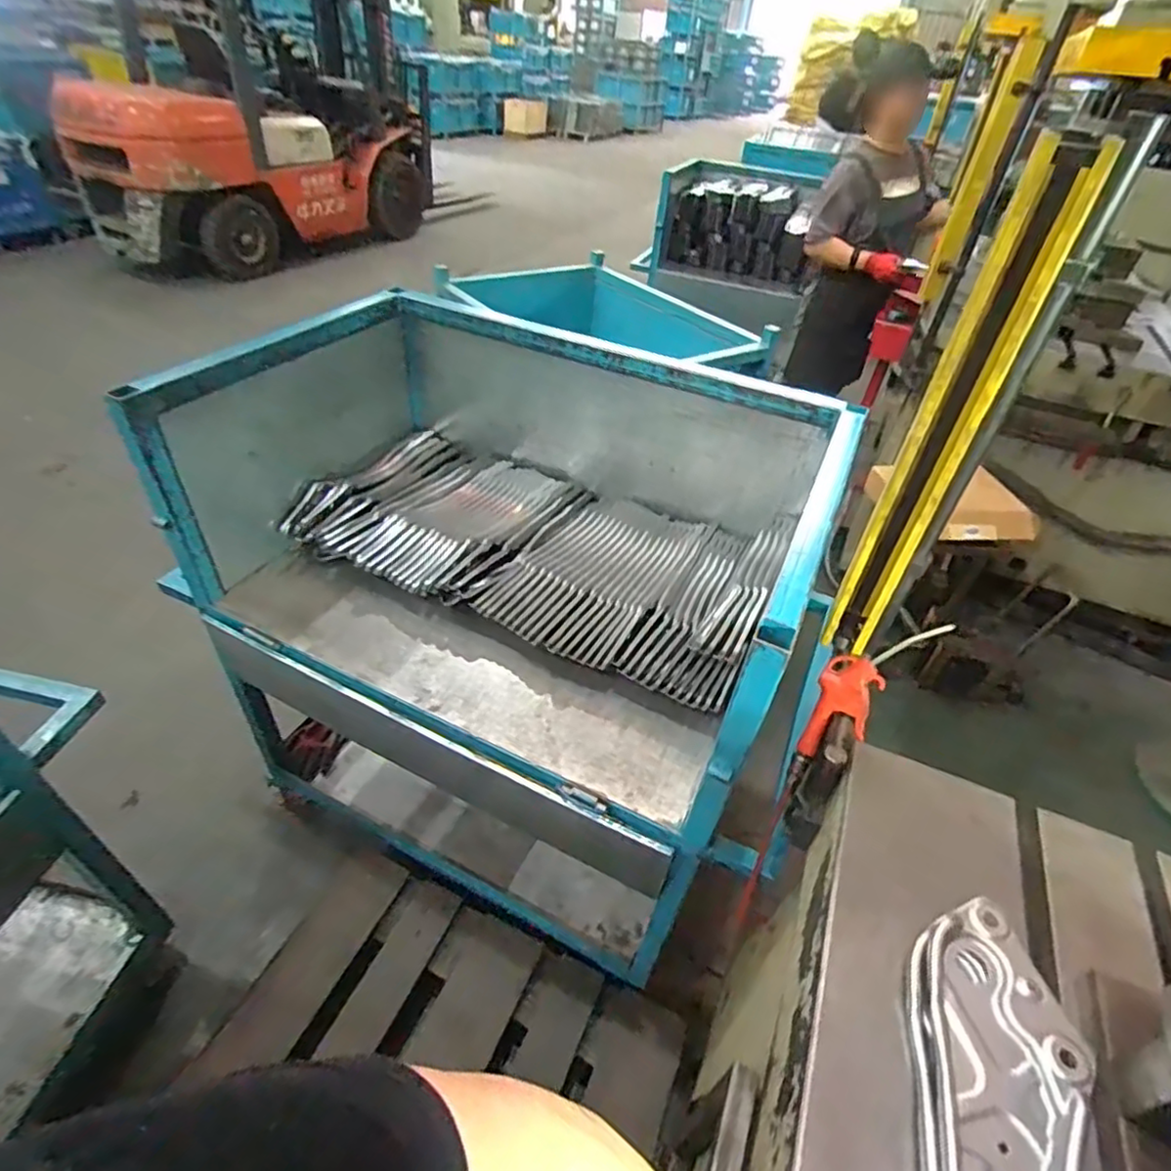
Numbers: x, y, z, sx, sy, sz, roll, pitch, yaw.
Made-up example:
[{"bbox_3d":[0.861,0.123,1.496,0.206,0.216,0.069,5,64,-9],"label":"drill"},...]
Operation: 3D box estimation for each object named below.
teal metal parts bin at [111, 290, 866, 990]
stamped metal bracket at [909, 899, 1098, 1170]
[{"bbox_3d":[-0.123,0.076,1.347,1.083,0.993,0.768,21,43,16],"label":"teal metal parts bin"},{"bbox_3d":[0.279,0.440,0.406,0.118,0.049,0.440,16,44,11],"label":"stamped metal bracket"}]

